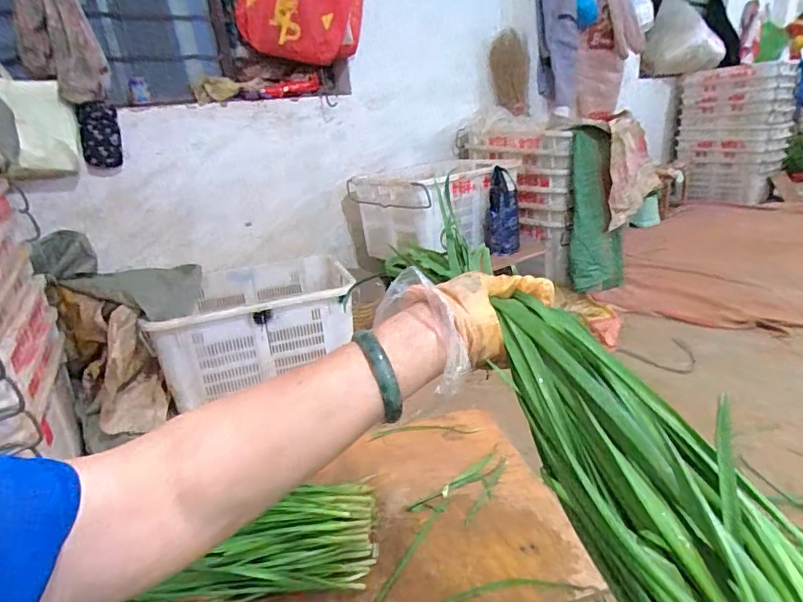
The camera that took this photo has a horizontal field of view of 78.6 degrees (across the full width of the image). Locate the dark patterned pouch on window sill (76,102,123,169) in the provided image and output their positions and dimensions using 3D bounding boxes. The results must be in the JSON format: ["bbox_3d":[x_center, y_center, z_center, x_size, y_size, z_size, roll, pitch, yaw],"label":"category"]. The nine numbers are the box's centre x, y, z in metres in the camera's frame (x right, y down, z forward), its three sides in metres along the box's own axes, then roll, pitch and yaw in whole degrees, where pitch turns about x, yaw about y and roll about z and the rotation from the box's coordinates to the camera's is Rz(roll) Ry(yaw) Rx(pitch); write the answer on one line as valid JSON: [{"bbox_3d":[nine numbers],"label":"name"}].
[{"bbox_3d":[-0.927,-0.511,1.515,0.114,0.183,0.061,-18,24,-31],"label":"dark patterned pouch on window sill"}]

